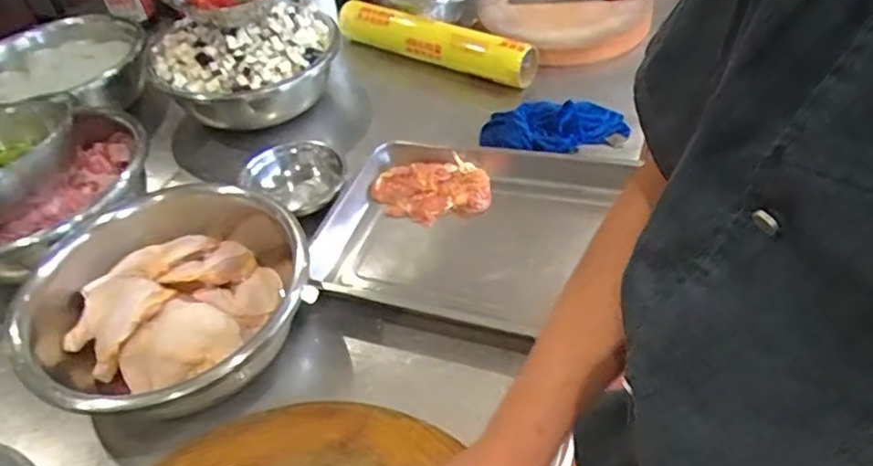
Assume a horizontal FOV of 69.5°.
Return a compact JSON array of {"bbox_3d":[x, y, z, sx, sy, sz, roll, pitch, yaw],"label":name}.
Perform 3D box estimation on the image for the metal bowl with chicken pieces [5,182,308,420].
[{"bbox_3d":[-0.366,0.097,0.846,0.351,0.119,0.370,-4,44,4],"label":"metal bowl with chicken pieces"}]

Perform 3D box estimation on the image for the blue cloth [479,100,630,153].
[{"bbox_3d":[0.207,-0.188,1.118,0.257,0.045,0.142,0,45,8],"label":"blue cloth"}]

